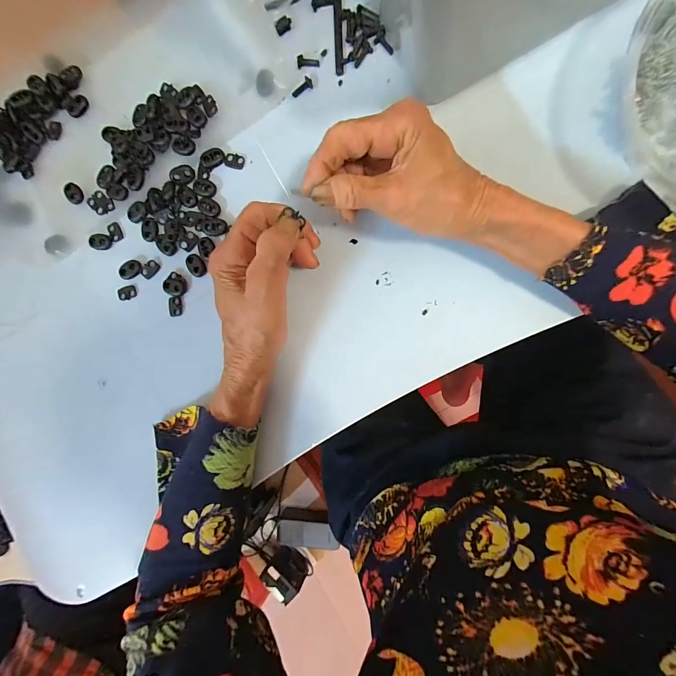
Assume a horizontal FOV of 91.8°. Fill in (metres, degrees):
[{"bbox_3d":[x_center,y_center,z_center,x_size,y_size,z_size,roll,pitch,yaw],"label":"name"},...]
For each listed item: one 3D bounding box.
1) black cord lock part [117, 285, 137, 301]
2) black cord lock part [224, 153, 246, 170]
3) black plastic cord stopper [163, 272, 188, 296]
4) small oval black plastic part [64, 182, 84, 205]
[{"bbox_3d":[-0.201,-0.043,0.311,0.020,0.004,0.013,-19,89,8],"label":"black cord lock part"},{"bbox_3d":[-0.093,-0.160,0.295,0.019,0.004,0.013,13,94,7],"label":"black cord lock part"},{"bbox_3d":[-0.151,-0.050,0.304,0.016,0.011,0.021,16,94,7],"label":"black plastic cord stopper"},{"bbox_3d":[-0.246,-0.134,0.304,0.023,0.004,0.015,44,97,4],"label":"small oval black plastic part"}]

